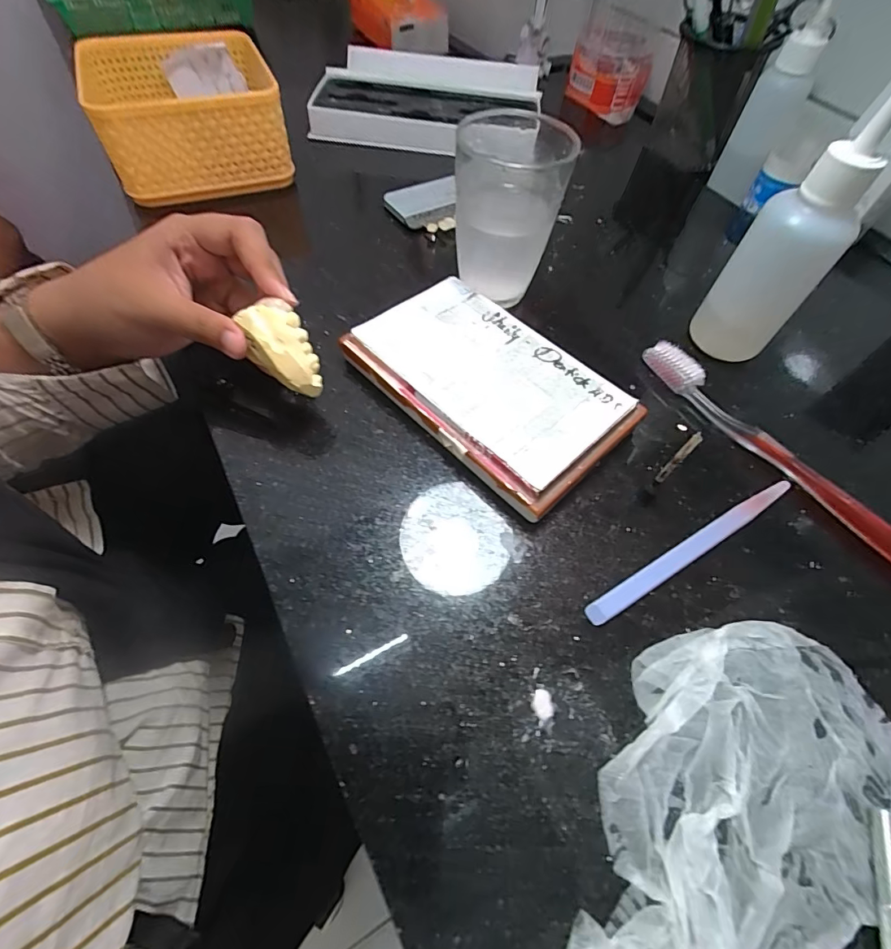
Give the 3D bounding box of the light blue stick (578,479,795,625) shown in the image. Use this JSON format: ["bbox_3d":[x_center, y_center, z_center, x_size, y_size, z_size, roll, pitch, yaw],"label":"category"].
[{"bbox_3d":[0.123,0.035,0.221,0.136,0.005,0.010,-26,63,-19],"label":"light blue stick"}]

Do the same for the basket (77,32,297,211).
[{"bbox_3d":[-0.201,-0.292,0.363,0.133,0.062,0.131,-19,61,-16],"label":"basket"}]

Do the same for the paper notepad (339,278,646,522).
[{"bbox_3d":[0.023,-0.050,0.256,0.148,0.022,0.090,40,66,20],"label":"paper notepad"}]

